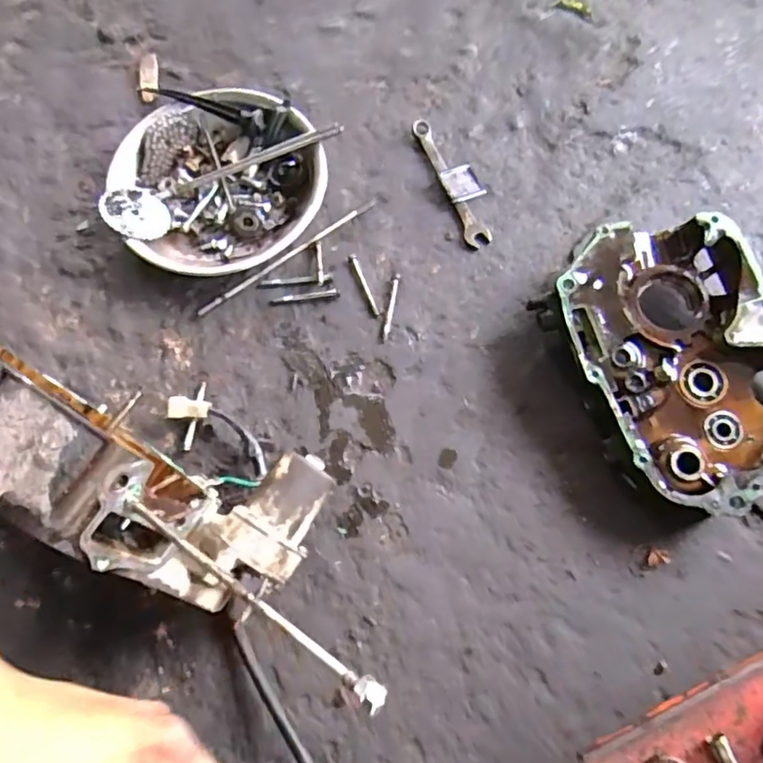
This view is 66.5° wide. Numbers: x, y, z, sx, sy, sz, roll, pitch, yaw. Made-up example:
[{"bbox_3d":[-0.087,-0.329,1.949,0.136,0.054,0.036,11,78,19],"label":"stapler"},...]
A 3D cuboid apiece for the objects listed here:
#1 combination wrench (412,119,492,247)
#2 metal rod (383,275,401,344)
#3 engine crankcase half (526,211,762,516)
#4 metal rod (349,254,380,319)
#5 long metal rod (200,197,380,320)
[{"bbox_3d":[0.071,-0.204,0.595,0.025,0.012,0.160,-19,70,-5],"label":"combination wrench"},{"bbox_3d":[0.009,-0.071,0.549,0.007,0.006,0.070,8,71,5],"label":"metal rod"},{"bbox_3d":[0.255,-0.022,0.495,0.179,0.065,0.247,-25,71,-7],"label":"engine crankcase half"},{"bbox_3d":[-0.017,-0.093,0.559,0.008,0.004,0.073,-19,70,-5],"label":"metal rod"},{"bbox_3d":[-0.091,-0.124,0.573,0.206,0.007,0.009,-36,73,-10],"label":"long metal rod"}]

